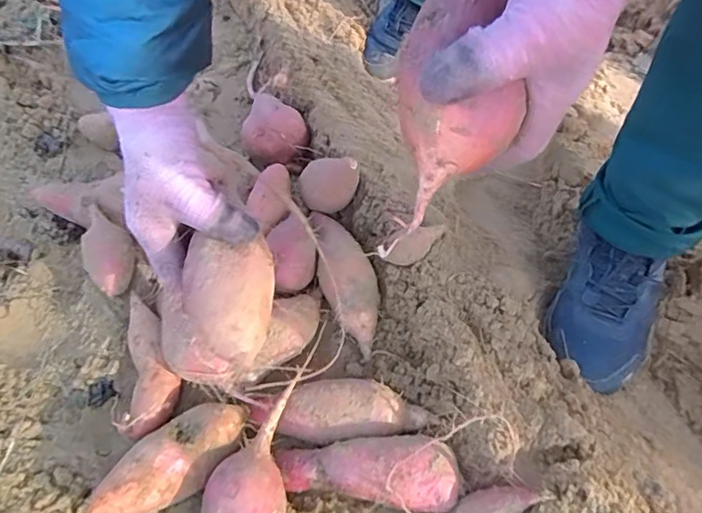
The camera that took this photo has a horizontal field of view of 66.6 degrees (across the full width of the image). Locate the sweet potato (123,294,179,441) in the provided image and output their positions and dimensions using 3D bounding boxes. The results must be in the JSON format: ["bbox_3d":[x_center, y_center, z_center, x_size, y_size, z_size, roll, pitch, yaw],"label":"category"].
[{"bbox_3d":[-0.172,0.086,0.454,0.036,0.033,0.131,-16,58,-6],"label":"sweet potato"}]

